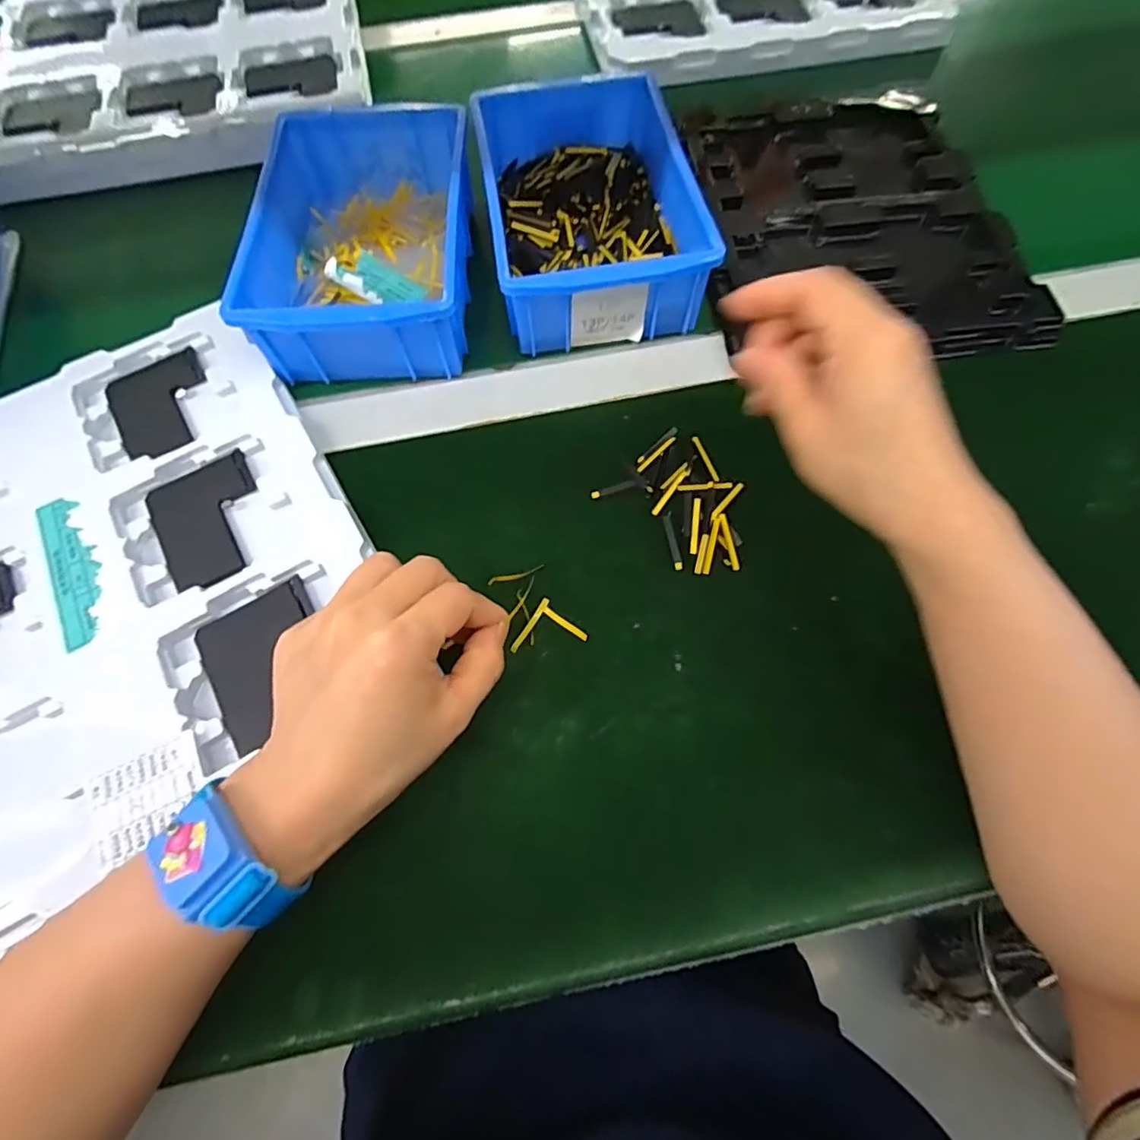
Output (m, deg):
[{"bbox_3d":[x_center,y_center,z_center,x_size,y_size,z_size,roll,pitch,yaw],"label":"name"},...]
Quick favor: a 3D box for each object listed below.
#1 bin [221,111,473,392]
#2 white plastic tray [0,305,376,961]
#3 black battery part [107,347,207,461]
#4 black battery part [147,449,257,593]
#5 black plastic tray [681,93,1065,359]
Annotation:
[{"bbox_3d":[-0.135,-0.226,0.381,0.127,0.053,0.198,-2,67,1],"label":"bin"},{"bbox_3d":[-0.270,0.005,0.315,0.279,0.017,0.308,-31,70,-11],"label":"white plastic tray"},{"bbox_3d":[-0.265,-0.107,0.367,0.063,0.009,0.081,-34,70,-12],"label":"black battery part"},{"bbox_3d":[-0.210,-0.028,0.332,0.061,0.006,0.077,-30,70,-11],"label":"black battery part"},{"bbox_3d":[0.211,-0.269,0.426,0.221,0.019,0.259,-1,67,1],"label":"black plastic tray"}]

